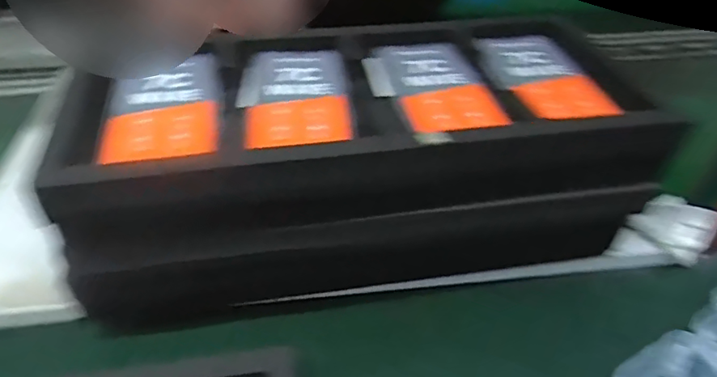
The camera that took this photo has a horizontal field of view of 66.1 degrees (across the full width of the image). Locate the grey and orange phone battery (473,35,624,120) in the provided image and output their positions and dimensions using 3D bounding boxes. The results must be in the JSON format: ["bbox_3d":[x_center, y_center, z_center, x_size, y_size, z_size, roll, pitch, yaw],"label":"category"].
[{"bbox_3d":[0.166,-0.105,0.502,0.083,0.008,0.150,-5,39,-9],"label":"grey and orange phone battery"}]

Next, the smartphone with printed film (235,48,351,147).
[{"bbox_3d":[-0.054,-0.076,0.463,0.091,0.011,0.153,-2,39,-5],"label":"smartphone with printed film"}]

